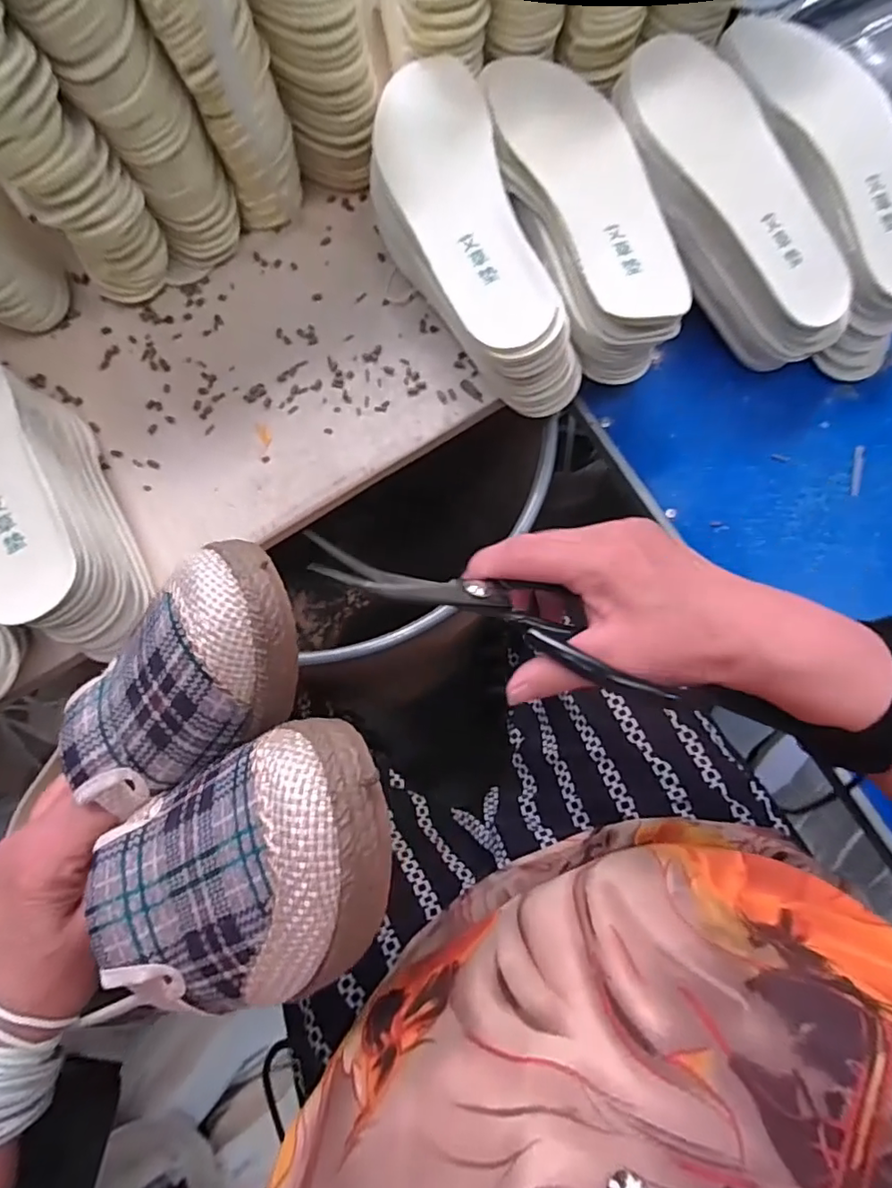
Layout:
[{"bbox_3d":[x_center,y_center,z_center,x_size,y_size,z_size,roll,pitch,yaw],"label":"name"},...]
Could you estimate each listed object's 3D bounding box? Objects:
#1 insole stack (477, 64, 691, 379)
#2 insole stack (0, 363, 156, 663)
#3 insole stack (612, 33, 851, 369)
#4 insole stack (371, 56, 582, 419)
[{"bbox_3d":[0.097,-0.294,0.437,0.094,0.063,0.258,-15,78,-3],"label":"insole stack"},{"bbox_3d":[-0.296,-0.075,0.401,0.094,0.072,0.267,-36,80,-7],"label":"insole stack"},{"bbox_3d":[0.213,-0.297,0.432,0.091,0.069,0.262,-30,93,-6],"label":"insole stack"},{"bbox_3d":[0.016,-0.262,0.432,0.093,0.085,0.265,-22,78,-4],"label":"insole stack"}]

